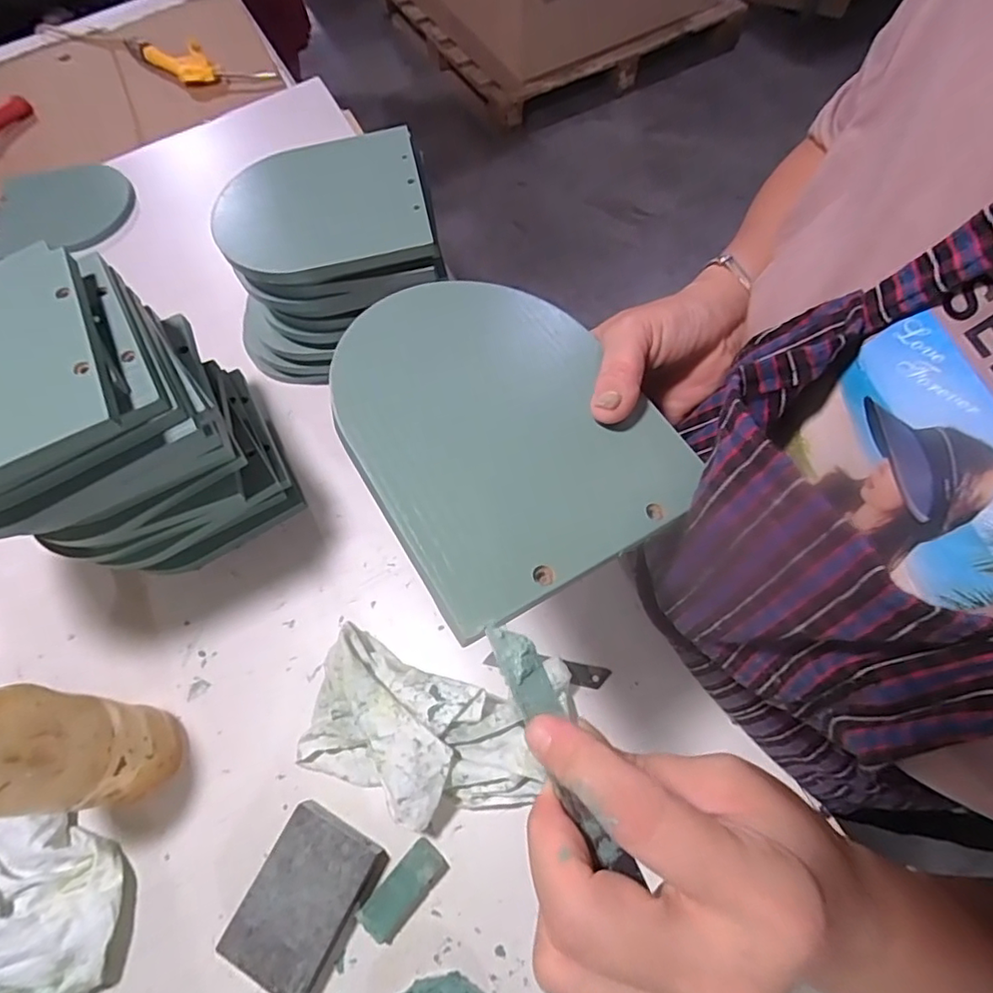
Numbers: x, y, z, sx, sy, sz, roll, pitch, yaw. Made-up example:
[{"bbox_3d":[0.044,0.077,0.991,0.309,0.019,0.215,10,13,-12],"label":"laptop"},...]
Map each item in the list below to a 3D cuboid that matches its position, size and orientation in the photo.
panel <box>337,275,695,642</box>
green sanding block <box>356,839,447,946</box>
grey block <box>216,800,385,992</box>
[{"bbox_3d":[0.001,-0.036,0.270,0.145,0.020,0.167,-25,68,-25],"label":"panel"},{"bbox_3d":[-0.065,0.275,0.391,0.030,0.014,0.062,39,73,19],"label":"green sanding block"},{"bbox_3d":[-0.132,0.278,0.389,0.070,0.028,0.098,25,69,14],"label":"grey block"}]

